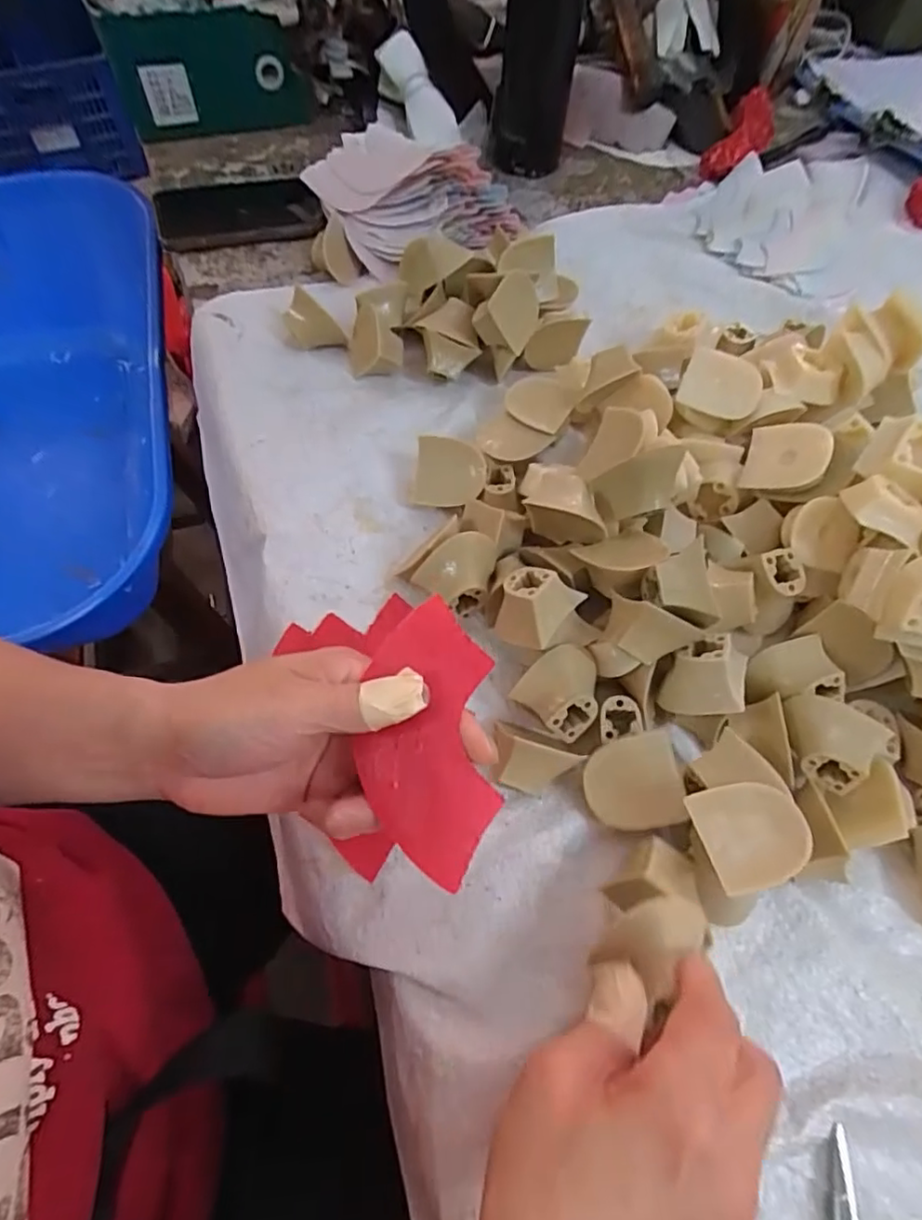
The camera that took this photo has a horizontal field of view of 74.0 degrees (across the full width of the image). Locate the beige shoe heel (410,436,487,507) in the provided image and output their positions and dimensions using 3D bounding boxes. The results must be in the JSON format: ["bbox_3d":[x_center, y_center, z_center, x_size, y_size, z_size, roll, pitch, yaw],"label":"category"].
[{"bbox_3d":[-0.007,-0.085,0.395,0.045,0.037,0.038,10,62,3],"label":"beige shoe heel"}]

